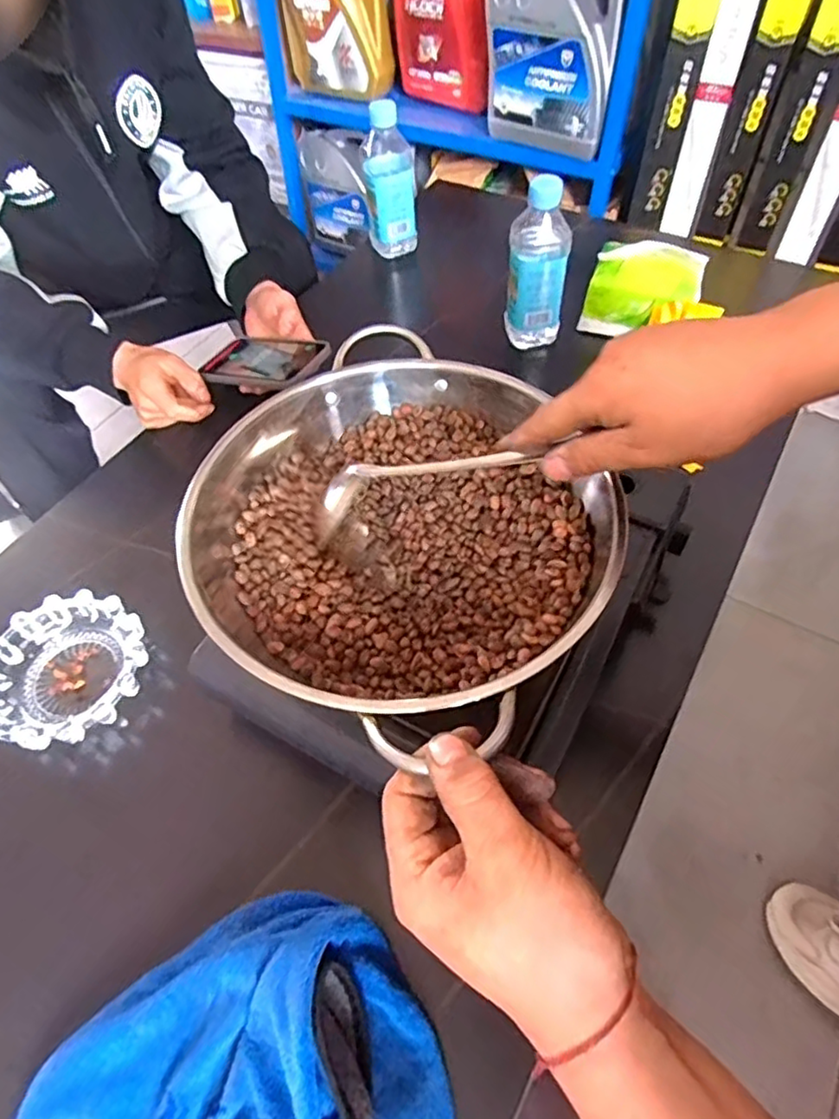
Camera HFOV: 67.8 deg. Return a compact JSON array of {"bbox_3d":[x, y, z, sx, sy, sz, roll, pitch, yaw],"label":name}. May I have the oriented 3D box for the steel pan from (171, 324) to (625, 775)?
[{"bbox_3d":[-0.008,-0.011,0.403,0.245,0.078,0.248,-2,55,3],"label":"steel pan"}]

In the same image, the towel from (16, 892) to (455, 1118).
[{"bbox_3d":[-0.104,0.302,0.332,0.242,0.054,0.203,-14,55,-6],"label":"towel"}]

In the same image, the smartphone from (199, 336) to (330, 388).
[{"bbox_3d":[-0.171,-0.216,0.678,0.137,0.014,0.076,13,55,24],"label":"smartphone"}]

